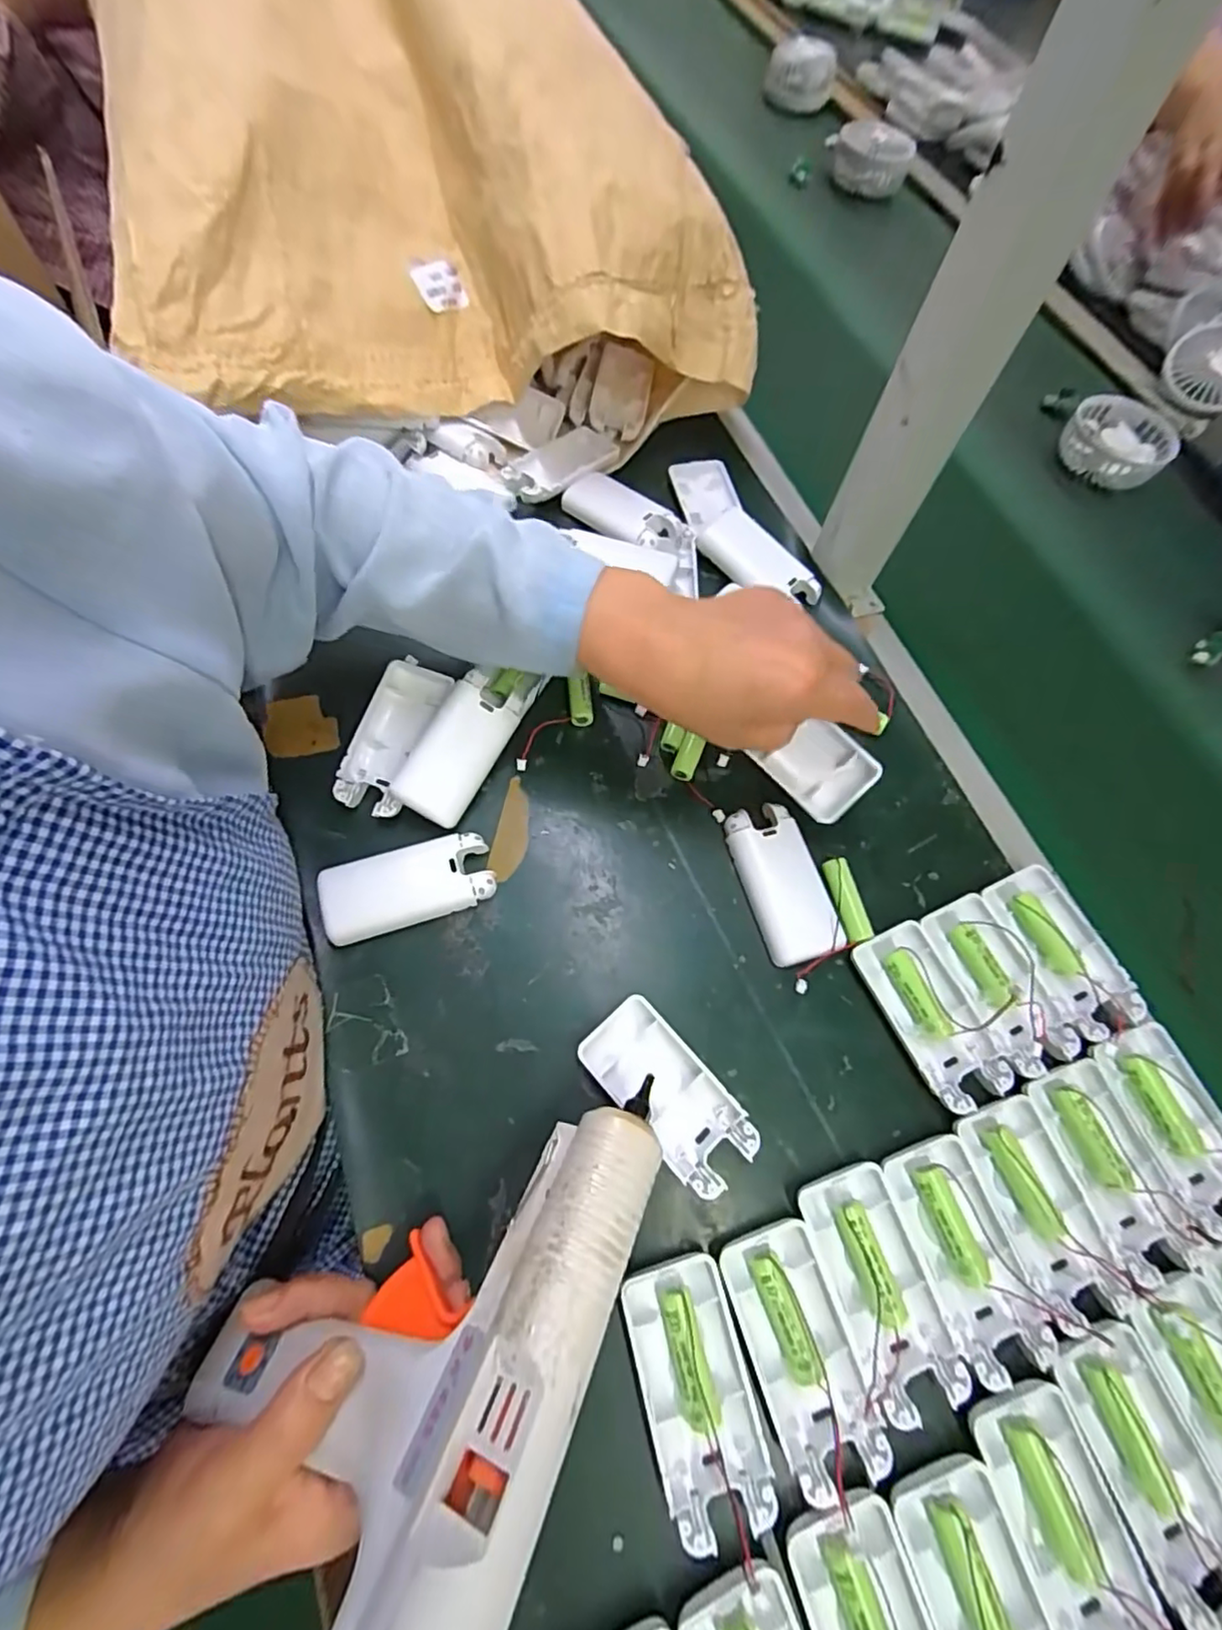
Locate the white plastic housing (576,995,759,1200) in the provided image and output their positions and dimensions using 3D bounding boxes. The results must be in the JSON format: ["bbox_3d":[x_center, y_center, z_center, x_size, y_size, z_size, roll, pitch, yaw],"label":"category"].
[{"bbox_3d":[0.029,0.142,0.319,0.045,0.014,0.093,-39,72,-17],"label":"white plastic housing"}]

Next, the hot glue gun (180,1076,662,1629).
[{"bbox_3d":[-0.075,0.198,0.263,0.161,0.043,0.172,-2,40,32],"label":"hot glue gun"}]

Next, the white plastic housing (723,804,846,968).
[{"bbox_3d":[0.100,0.040,0.366,0.042,0.017,0.093,-16,67,-9],"label":"white plastic housing"}]

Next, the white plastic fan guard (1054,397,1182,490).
[{"bbox_3d":[0.460,-0.339,0.560,0.093,0.027,0.087,-40,74,-19],"label":"white plastic fan guard"}]

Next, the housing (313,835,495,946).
[{"bbox_3d":[-0.116,0.041,0.355,0.093,0.018,0.043,-16,67,-9],"label":"housing"}]

